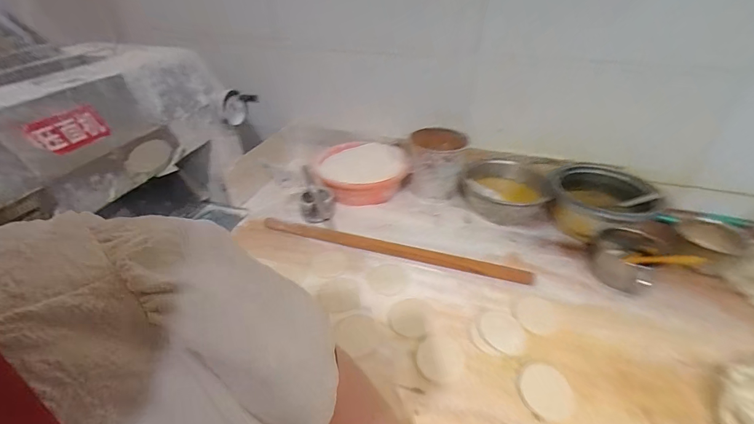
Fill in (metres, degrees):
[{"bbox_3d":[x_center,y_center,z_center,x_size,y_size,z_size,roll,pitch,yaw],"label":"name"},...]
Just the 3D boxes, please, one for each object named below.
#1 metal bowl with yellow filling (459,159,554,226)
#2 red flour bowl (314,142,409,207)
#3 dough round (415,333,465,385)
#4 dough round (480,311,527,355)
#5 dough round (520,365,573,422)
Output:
[{"bbox_3d":[0.386,-0.061,1.063,0.251,0.106,0.253,0,36,0],"label":"metal bowl with yellow filling"},{"bbox_3d":[-0.057,-0.151,1.229,0.291,0.107,0.383,-2,36,-2],"label":"red flour bowl"},{"bbox_3d":[0.117,0.268,0.650,0.081,0.009,0.093,8,37,12],"label":"dough round"},{"bbox_3d":[0.247,0.237,0.695,0.082,0.005,0.099,-2,36,-2],"label":"dough round"},{"bbox_3d":[0.287,0.303,0.600,0.081,0.008,0.093,8,37,11],"label":"dough round"}]

